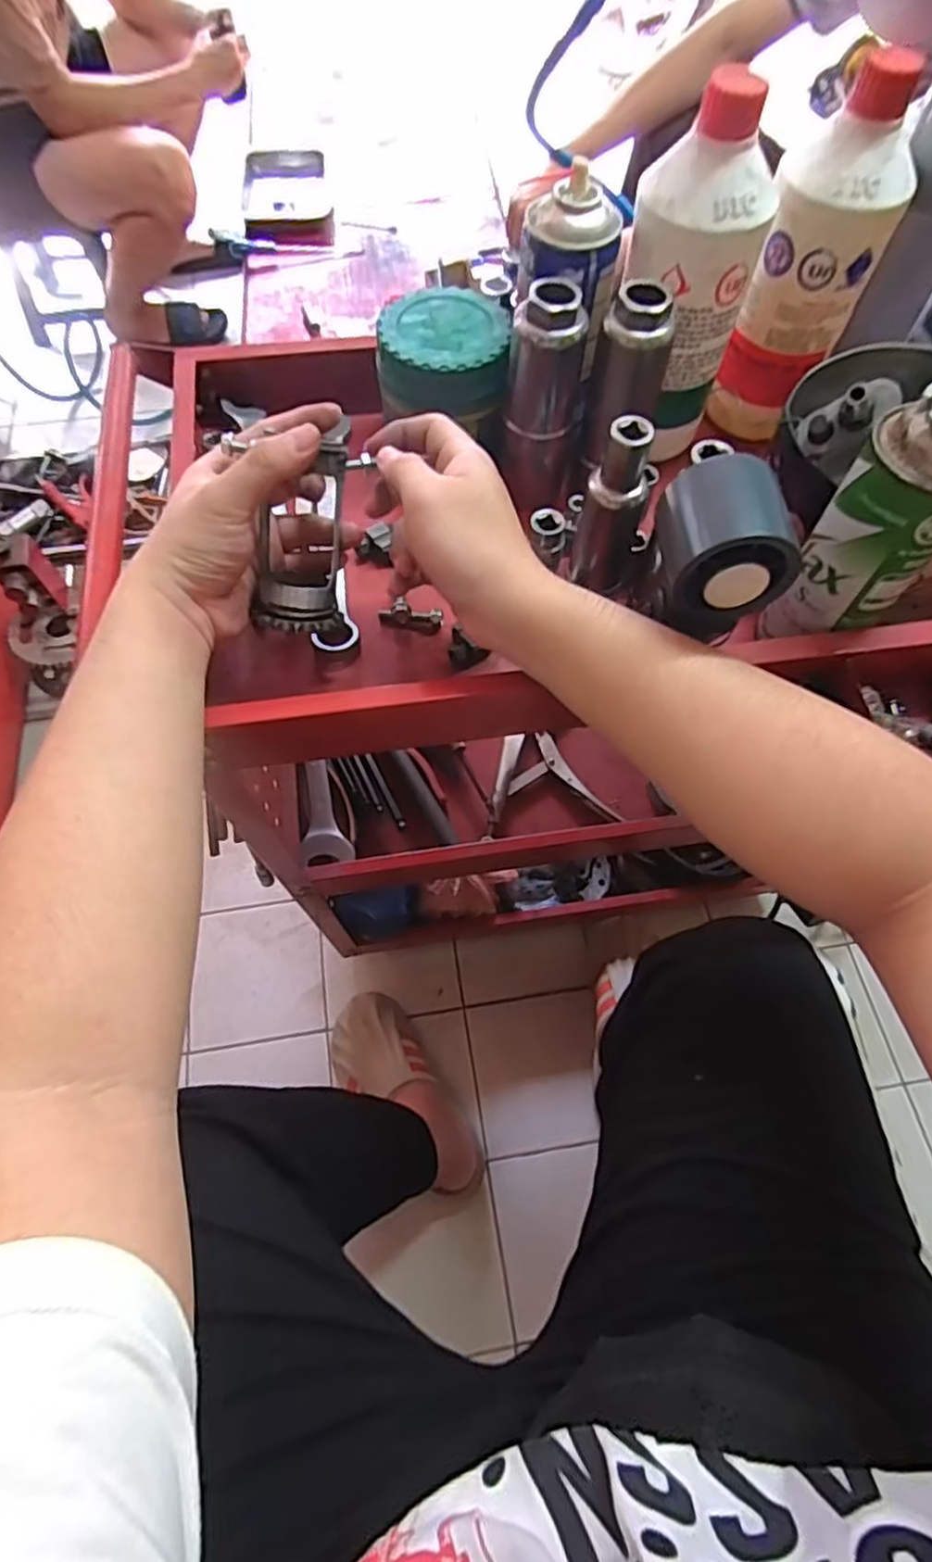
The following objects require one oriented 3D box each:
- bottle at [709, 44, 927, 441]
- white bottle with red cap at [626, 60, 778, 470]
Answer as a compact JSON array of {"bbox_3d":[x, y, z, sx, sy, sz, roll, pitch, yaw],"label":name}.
[{"bbox_3d":[0.238,-0.355,0.481,0.075,0.204,0.063,38,70,16],"label":"bottle"},{"bbox_3d":[0.150,-0.329,0.477,0.080,0.217,0.065,20,66,8],"label":"white bottle with red cap"}]

